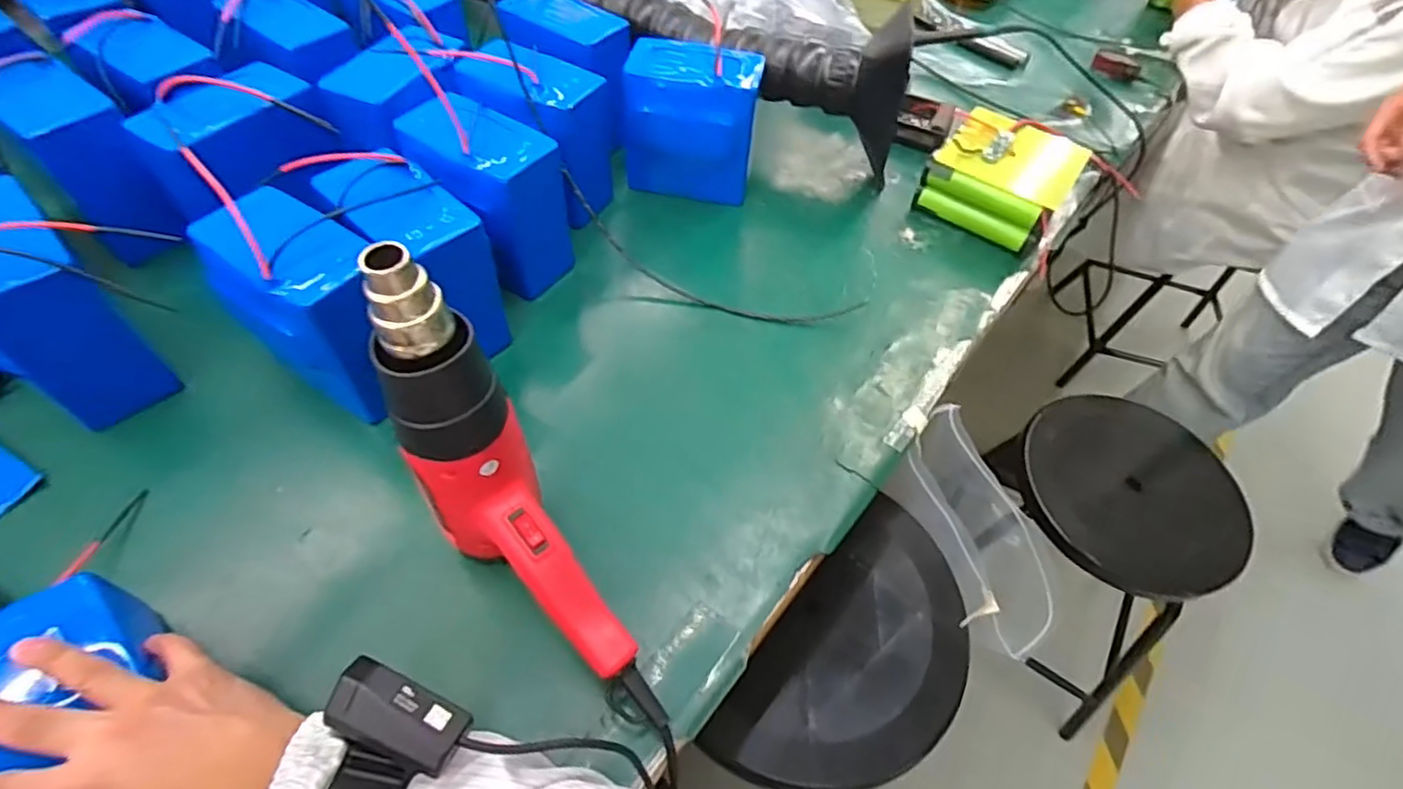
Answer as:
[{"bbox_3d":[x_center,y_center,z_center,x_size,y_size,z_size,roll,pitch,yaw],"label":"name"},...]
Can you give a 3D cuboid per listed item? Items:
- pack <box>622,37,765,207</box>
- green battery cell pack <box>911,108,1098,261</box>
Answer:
[{"bbox_3d":[-0.012,-0.303,0.732,0.141,0.144,0.078,7,54,0],"label":"pack"},{"bbox_3d":[0.351,-0.255,0.762,0.145,0.073,0.144,34,58,18],"label":"green battery cell pack"}]

